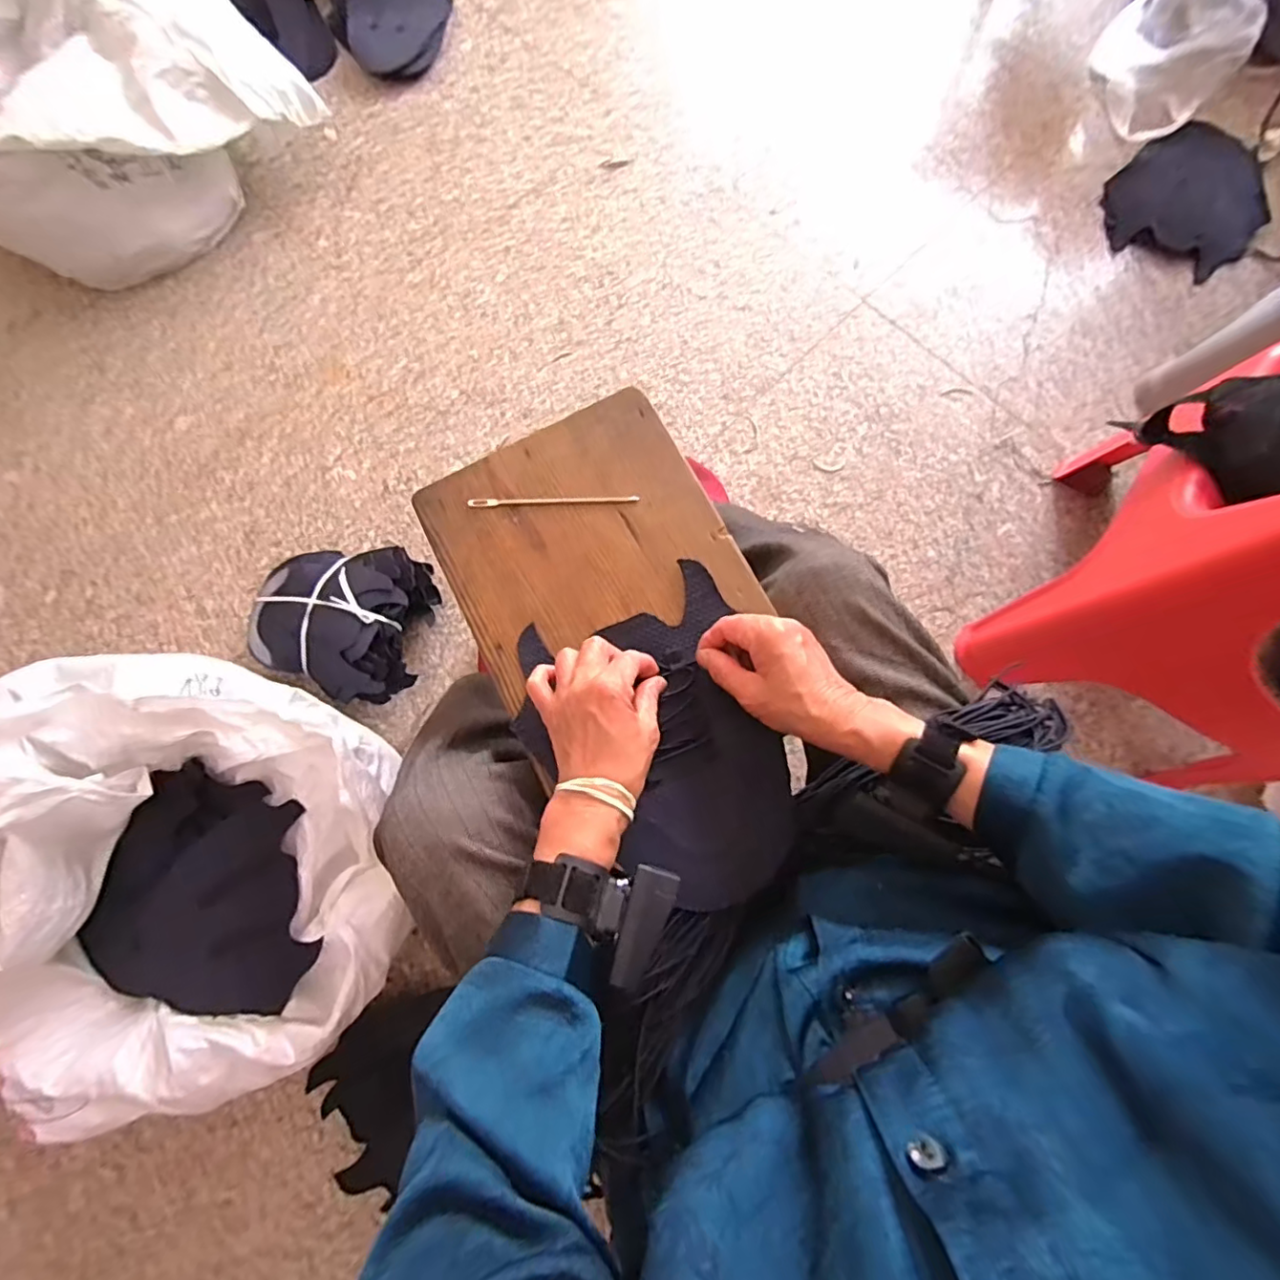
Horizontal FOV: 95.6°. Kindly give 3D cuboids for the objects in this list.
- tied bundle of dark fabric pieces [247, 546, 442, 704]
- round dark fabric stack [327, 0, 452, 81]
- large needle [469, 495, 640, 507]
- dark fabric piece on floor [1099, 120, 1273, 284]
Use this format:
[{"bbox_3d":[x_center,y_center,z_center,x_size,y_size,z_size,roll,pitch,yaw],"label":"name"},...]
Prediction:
[{"bbox_3d":[-0.459,-0.040,0.895,0.286,0.108,0.235,17,80,6],"label":"tied bundle of dark fabric pieces"},{"bbox_3d":[-0.500,-1.270,1.172,0.246,0.045,0.272,-23,79,-4],"label":"round dark fabric stack"},{"bbox_3d":[-0.075,-0.122,0.507,0.148,0.005,0.007,-1,78,1],"label":"large needle"},{"bbox_3d":[0.981,-0.783,1.037,0.311,0.042,0.251,-42,79,-5],"label":"dark fabric piece on floor"}]

